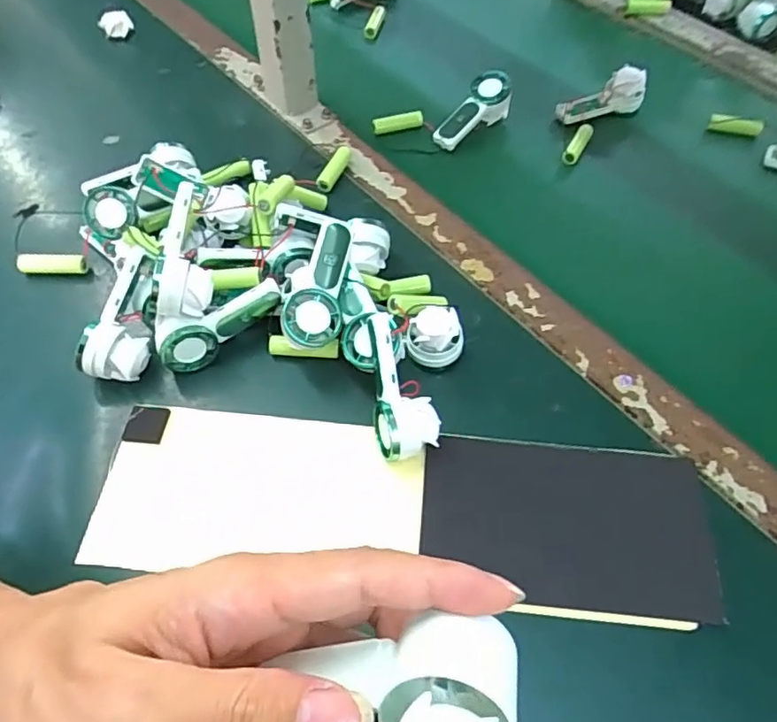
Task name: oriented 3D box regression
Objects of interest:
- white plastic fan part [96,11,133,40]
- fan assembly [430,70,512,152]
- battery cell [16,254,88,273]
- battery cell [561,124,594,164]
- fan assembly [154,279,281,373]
[{"bbox_3d":[-0.326,-0.402,0.702,0.037,0.024,0.021,-25,61,-17],"label":"white plastic fan part"},{"bbox_3d":[0.085,-0.251,0.597,0.095,0.036,0.037,-45,68,-10],"label":"fan assembly"},{"bbox_3d":[-0.277,-0.081,0.485,0.057,0.013,0.011,0,57,-2],"label":"battery cell"},{"bbox_3d":[0.189,-0.217,0.585,0.015,0.014,0.056,28,60,15],"label":"battery cell"},{"bbox_3d":[-0.124,-0.026,0.432,0.092,0.044,0.024,-27,62,-18],"label":"fan assembly"}]

